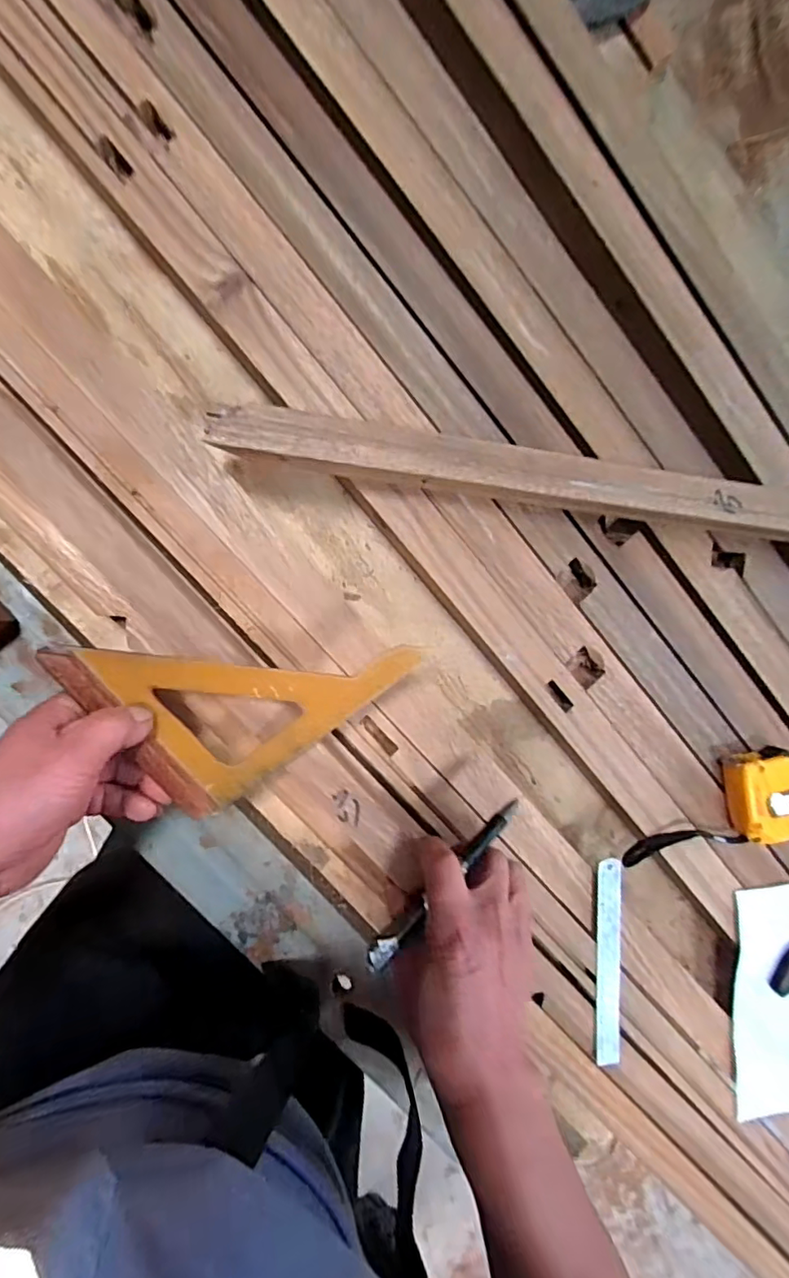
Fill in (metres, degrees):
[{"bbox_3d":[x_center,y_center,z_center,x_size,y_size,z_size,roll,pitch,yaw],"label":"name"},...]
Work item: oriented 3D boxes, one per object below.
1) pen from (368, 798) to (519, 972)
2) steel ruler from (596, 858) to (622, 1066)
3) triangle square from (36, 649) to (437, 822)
[{"bbox_3d":[0.034,0.158,0.351,0.136,0.012,0.013,-43,99,-11],"label":"pen"},{"bbox_3d":[0.175,0.265,0.440,0.021,0.006,0.172,-2,95,-1],"label":"steel ruler"},{"bbox_3d":[-0.095,0.057,0.331,0.210,0.028,0.101,-1,94,-9],"label":"triangle square"}]

